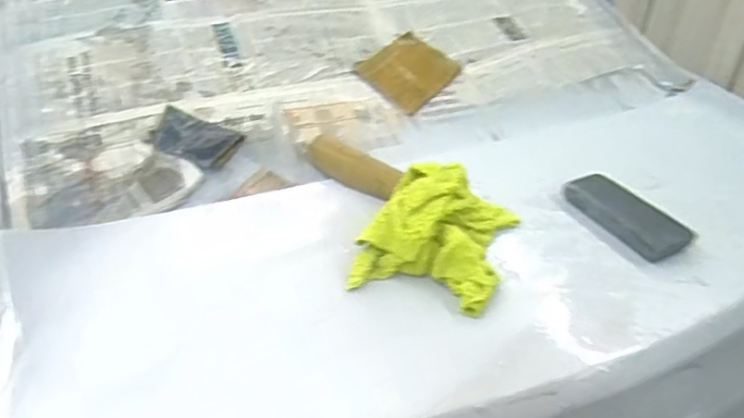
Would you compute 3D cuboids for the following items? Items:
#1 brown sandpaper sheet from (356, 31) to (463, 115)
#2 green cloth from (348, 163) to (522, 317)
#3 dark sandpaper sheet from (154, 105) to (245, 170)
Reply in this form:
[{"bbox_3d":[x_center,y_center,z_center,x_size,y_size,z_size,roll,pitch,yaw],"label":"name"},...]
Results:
[{"bbox_3d":[0.058,-0.211,0.867,0.109,0.006,0.129,43,66,9],"label":"brown sandpaper sheet"},{"bbox_3d":[0.072,0.016,0.612,0.142,0.072,0.164,11,34,14],"label":"green cloth"},{"bbox_3d":[-0.219,-0.087,0.710,0.098,0.008,0.066,23,56,1],"label":"dark sandpaper sheet"}]

